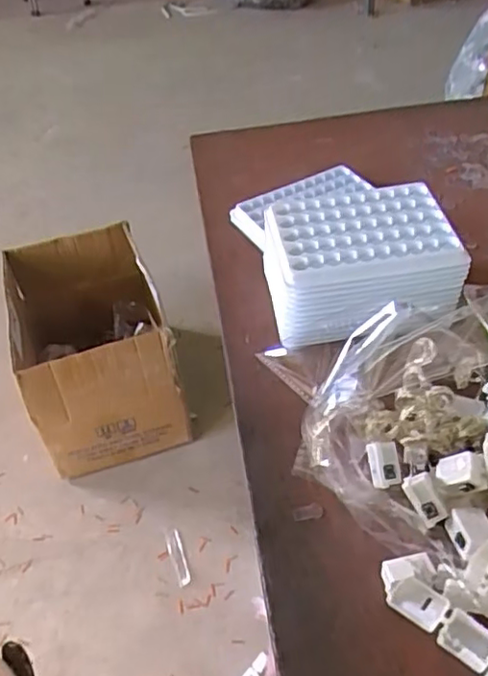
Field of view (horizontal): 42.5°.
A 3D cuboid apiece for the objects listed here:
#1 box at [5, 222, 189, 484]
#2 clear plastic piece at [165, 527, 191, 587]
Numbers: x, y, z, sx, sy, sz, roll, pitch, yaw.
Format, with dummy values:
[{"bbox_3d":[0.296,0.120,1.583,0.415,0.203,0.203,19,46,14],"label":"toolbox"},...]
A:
[{"bbox_3d":[-0.302,0.021,1.285,0.278,0.299,0.409,-17,46,-10],"label":"box"},{"bbox_3d":[-0.118,0.389,1.116,0.026,0.008,0.105,-17,46,-10],"label":"clear plastic piece"}]

